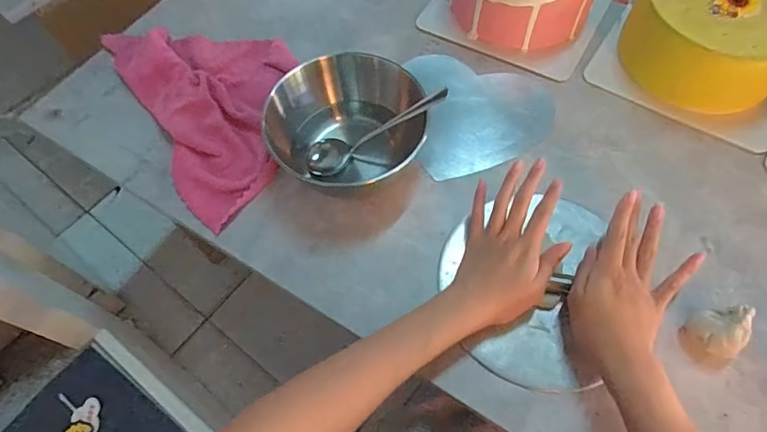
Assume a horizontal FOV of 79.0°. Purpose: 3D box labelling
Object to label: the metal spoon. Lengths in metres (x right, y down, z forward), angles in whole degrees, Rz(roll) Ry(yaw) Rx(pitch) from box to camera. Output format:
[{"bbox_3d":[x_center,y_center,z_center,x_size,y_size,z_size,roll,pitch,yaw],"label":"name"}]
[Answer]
[{"bbox_3d":[-0.007,-0.087,0.478,0.161,0.021,0.035,-25,61,20],"label":"metal spoon"}]

